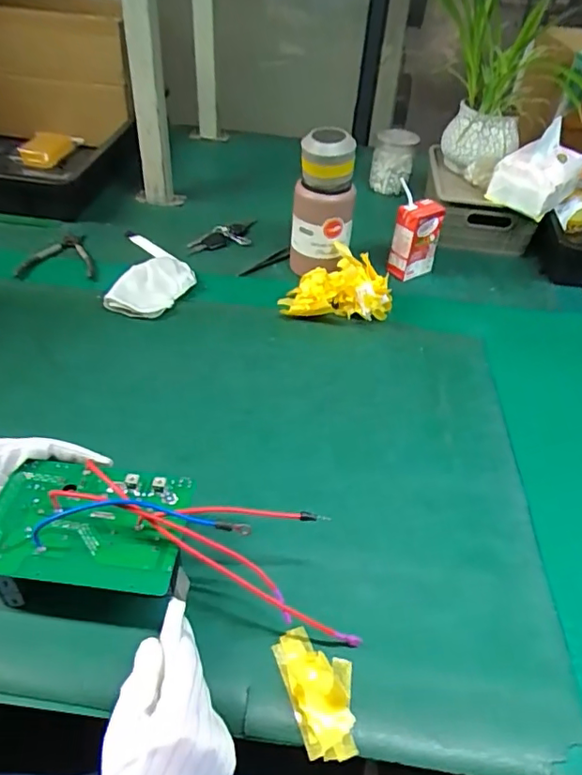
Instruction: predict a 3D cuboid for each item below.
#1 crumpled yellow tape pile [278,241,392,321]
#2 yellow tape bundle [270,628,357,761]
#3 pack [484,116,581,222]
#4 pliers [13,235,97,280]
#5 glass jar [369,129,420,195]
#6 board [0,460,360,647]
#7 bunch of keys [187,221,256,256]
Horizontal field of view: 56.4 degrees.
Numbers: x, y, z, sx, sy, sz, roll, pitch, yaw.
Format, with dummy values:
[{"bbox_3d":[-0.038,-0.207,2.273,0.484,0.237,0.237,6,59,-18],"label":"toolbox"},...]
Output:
[{"bbox_3d":[0.067,-0.141,0.758,0.148,0.058,0.121,11,43,7],"label":"crumpled yellow tape pile"},{"bbox_3d":[0.023,0.223,0.406,0.051,0.020,0.092,-11,45,-16],"label":"yellow tape bundle"},{"bbox_3d":[0.381,-0.337,0.834,0.101,0.100,0.124,32,50,26],"label":"pack"},{"bbox_3d":[-0.345,-0.196,0.798,0.102,0.020,0.128,-10,45,-15],"label":"pliers"},{"bbox_3d":[0.191,-0.423,1.017,0.074,0.118,0.074,11,43,7],"label":"glass jar"},{"bbox_3d":[-0.098,0.127,0.439,0.288,0.078,0.104,12,43,2],"label":"board"},{"bbox_3d":[-0.105,-0.239,0.868,0.130,0.027,0.048,-24,50,-27],"label":"bunch of keys"}]

